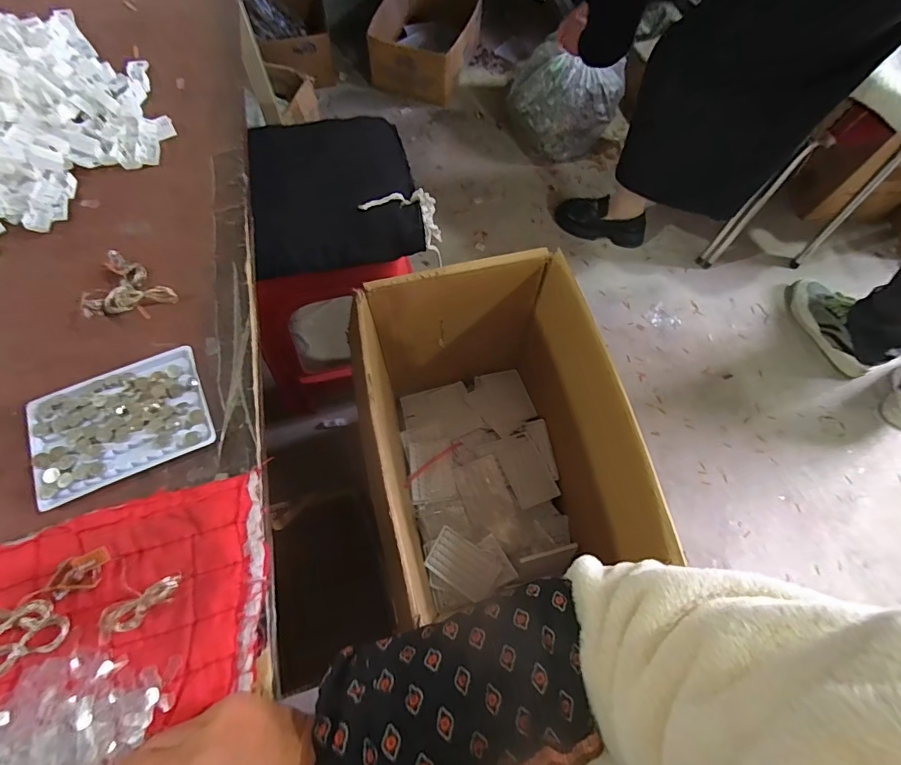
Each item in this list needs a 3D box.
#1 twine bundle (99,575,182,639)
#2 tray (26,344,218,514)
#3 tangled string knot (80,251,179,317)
[{"bbox_3d":[-0.208,0.150,0.305,0.058,0.017,0.018,-24,70,-12],"label":"twine bundle"},{"bbox_3d":[-0.263,0.030,0.368,0.128,0.007,0.091,-22,70,-11],"label":"tray"},{"bbox_3d":[-0.295,-0.079,0.415,0.077,0.015,0.061,37,70,13],"label":"tangled string knot"}]

